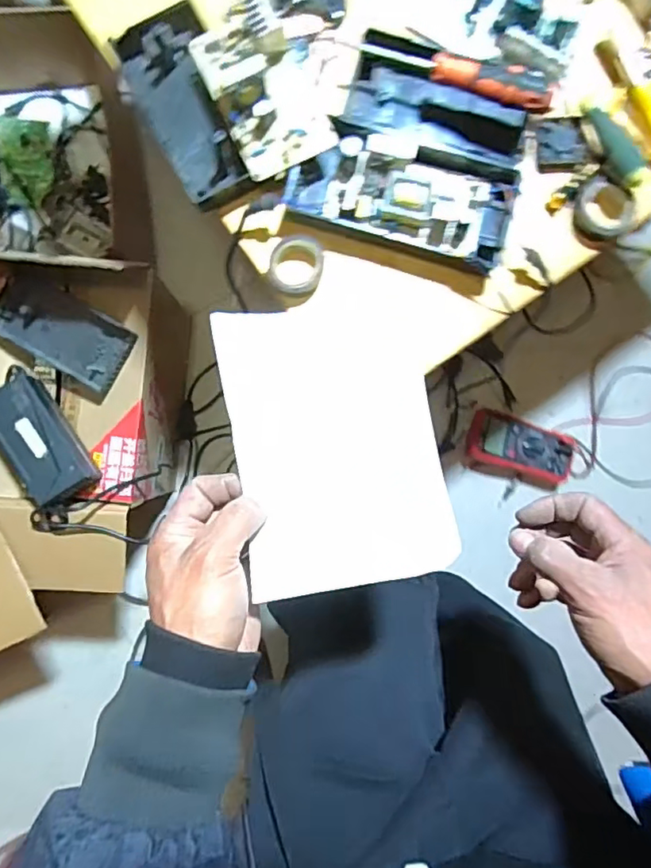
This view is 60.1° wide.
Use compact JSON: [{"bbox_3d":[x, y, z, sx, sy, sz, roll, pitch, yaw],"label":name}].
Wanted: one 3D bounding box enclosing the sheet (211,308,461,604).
[{"bbox_3d":[0.007,0.003,0.363,0.129,0.030,0.186,-9,79,-1],"label":"sheet"}]

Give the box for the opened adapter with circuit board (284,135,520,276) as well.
[{"bbox_3d":[0.064,-0.191,0.460,0.183,0.037,0.089,18,88,-1],"label":"opened adapter with circuit board"}]

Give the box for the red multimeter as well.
[{"bbox_3d":[0.348,0.029,1.005,0.190,0.050,0.107,17,88,-1],"label":"red multimeter"}]

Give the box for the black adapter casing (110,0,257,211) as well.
[{"bbox_3d":[-0.114,-0.263,0.458,0.071,0.034,0.148,-22,89,-2],"label":"black adapter casing"}]

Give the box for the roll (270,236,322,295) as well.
[{"bbox_3d":[-0.024,-0.138,0.462,0.043,0.017,0.043,0,88,-2],"label":"roll"}]

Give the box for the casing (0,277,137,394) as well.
[{"bbox_3d":[-0.339,-0.133,0.725,0.170,0.030,0.089,31,88,-1],"label":"casing"}]

